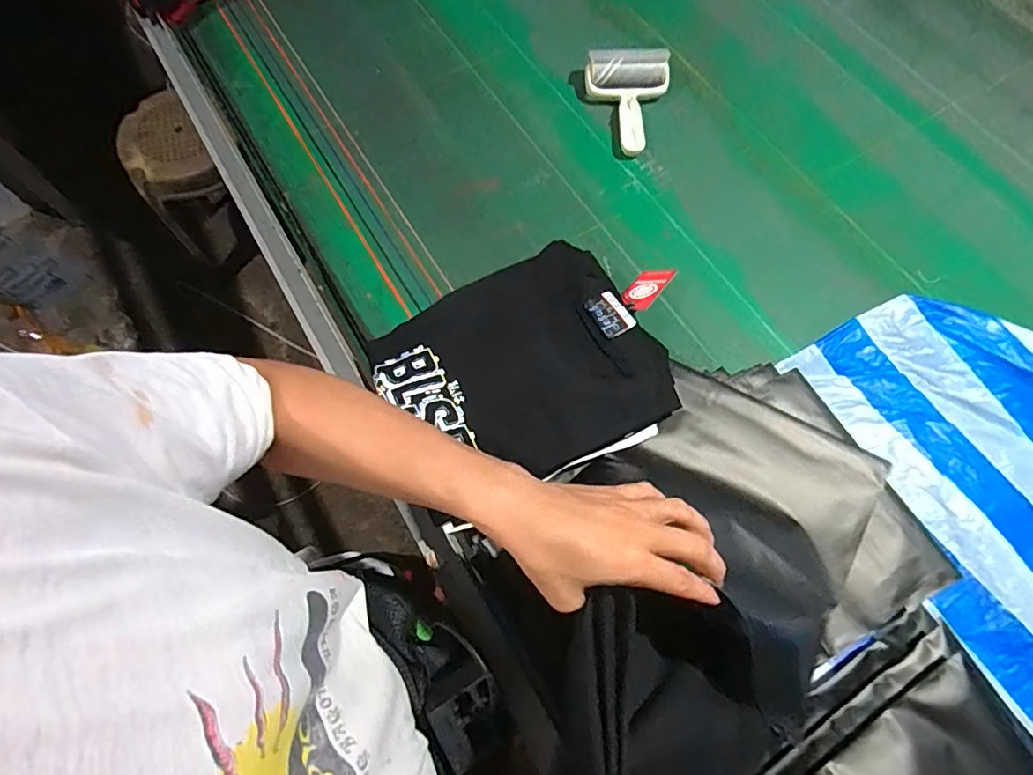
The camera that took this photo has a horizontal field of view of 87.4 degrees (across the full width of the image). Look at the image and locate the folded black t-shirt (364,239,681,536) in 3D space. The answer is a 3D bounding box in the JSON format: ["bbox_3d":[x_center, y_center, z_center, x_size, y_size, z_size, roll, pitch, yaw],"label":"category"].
[{"bbox_3d":[0.003,-0.019,0.585,0.269,0.046,0.245,-31,71,-9],"label":"folded black t-shirt"}]

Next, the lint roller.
[{"bbox_3d":[0.152,-0.406,0.771,0.115,0.058,0.147,7,69,5],"label":"lint roller"}]

